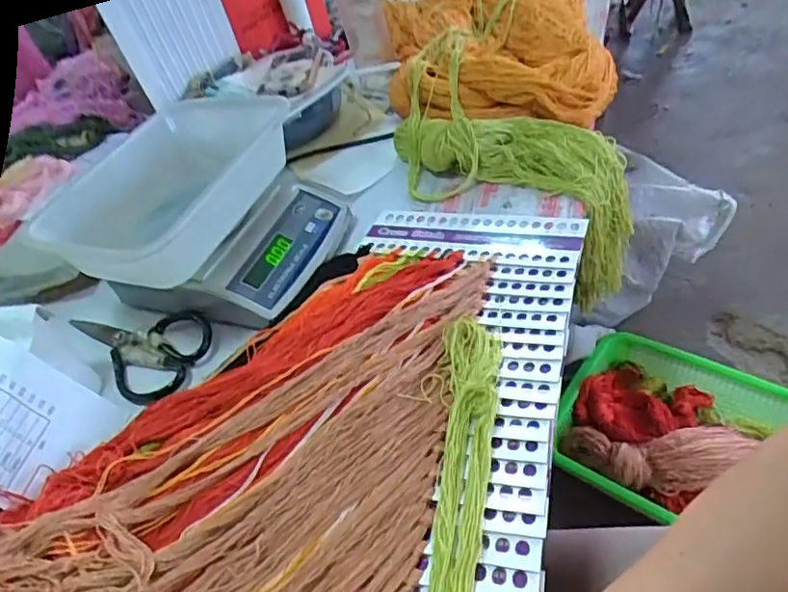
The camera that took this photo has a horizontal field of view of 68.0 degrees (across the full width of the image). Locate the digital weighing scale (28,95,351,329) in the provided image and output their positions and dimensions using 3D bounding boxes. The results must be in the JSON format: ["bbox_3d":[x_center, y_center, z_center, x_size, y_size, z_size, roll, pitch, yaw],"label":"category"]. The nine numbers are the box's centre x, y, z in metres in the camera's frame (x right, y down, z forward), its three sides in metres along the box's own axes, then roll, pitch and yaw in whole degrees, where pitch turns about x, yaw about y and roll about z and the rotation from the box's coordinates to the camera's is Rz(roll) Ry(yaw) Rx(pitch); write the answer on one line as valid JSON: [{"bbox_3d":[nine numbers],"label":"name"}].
[{"bbox_3d":[-0.199,-0.100,0.683,0.262,0.138,0.265,6,48,21],"label":"digital weighing scale"}]

